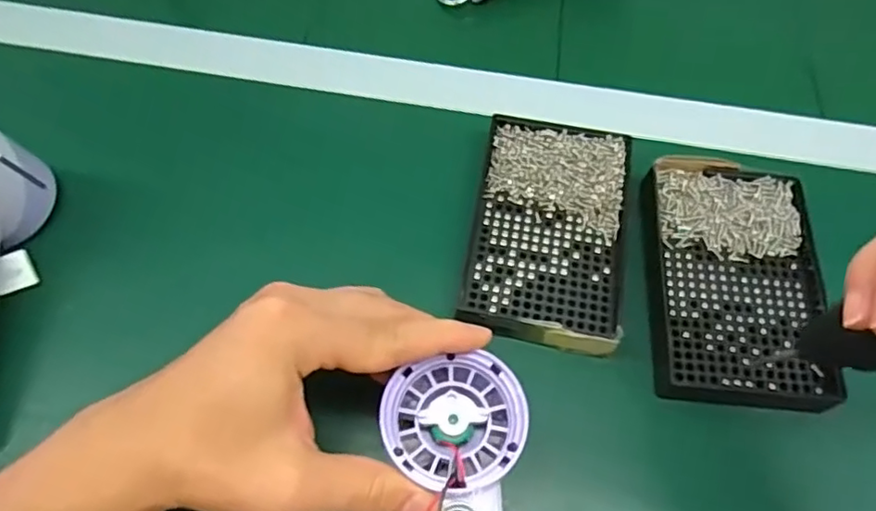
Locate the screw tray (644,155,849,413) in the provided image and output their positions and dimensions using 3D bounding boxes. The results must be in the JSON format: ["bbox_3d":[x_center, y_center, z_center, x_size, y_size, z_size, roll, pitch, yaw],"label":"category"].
[{"bbox_3d":[0.166,0.011,0.337,0.095,0.017,0.140,4,62,1],"label":"screw tray"}]

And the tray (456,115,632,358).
[{"bbox_3d":[0.065,-0.018,0.348,0.084,0.014,0.140,11,63,4],"label":"tray"}]

